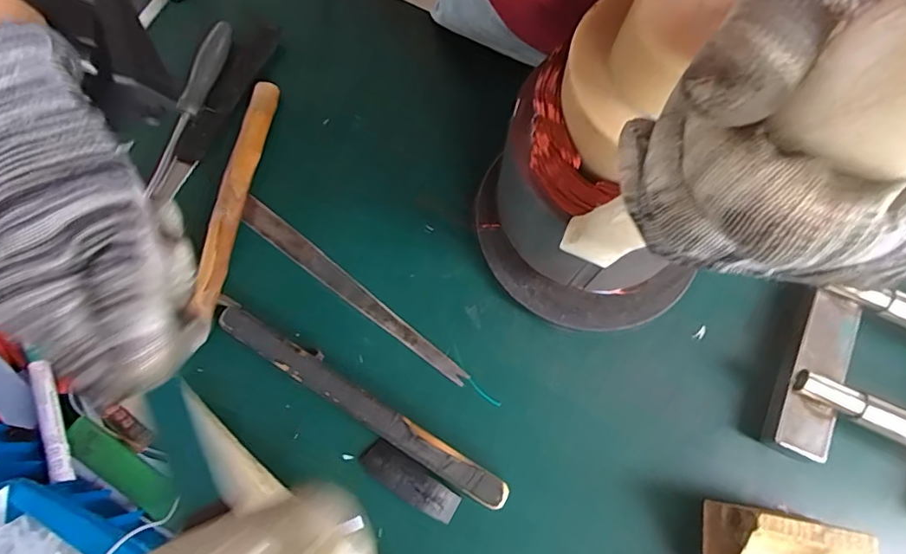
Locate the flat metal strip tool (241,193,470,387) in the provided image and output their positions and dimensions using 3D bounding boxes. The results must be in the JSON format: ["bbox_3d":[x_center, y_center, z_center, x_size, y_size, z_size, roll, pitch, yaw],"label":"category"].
[{"bbox_3d":[-0.088,0.009,0.448,0.242,0.008,0.022,36,76,9],"label":"flat metal strip tool"}]

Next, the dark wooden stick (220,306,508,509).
[{"bbox_3d":[-0.073,0.101,0.413,0.259,0.019,0.025,32,76,8],"label":"dark wooden stick"}]

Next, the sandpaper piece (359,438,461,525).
[{"bbox_3d":[-0.034,0.158,0.403,0.082,0.008,0.026,34,76,8],"label":"sandpaper piece"}]

